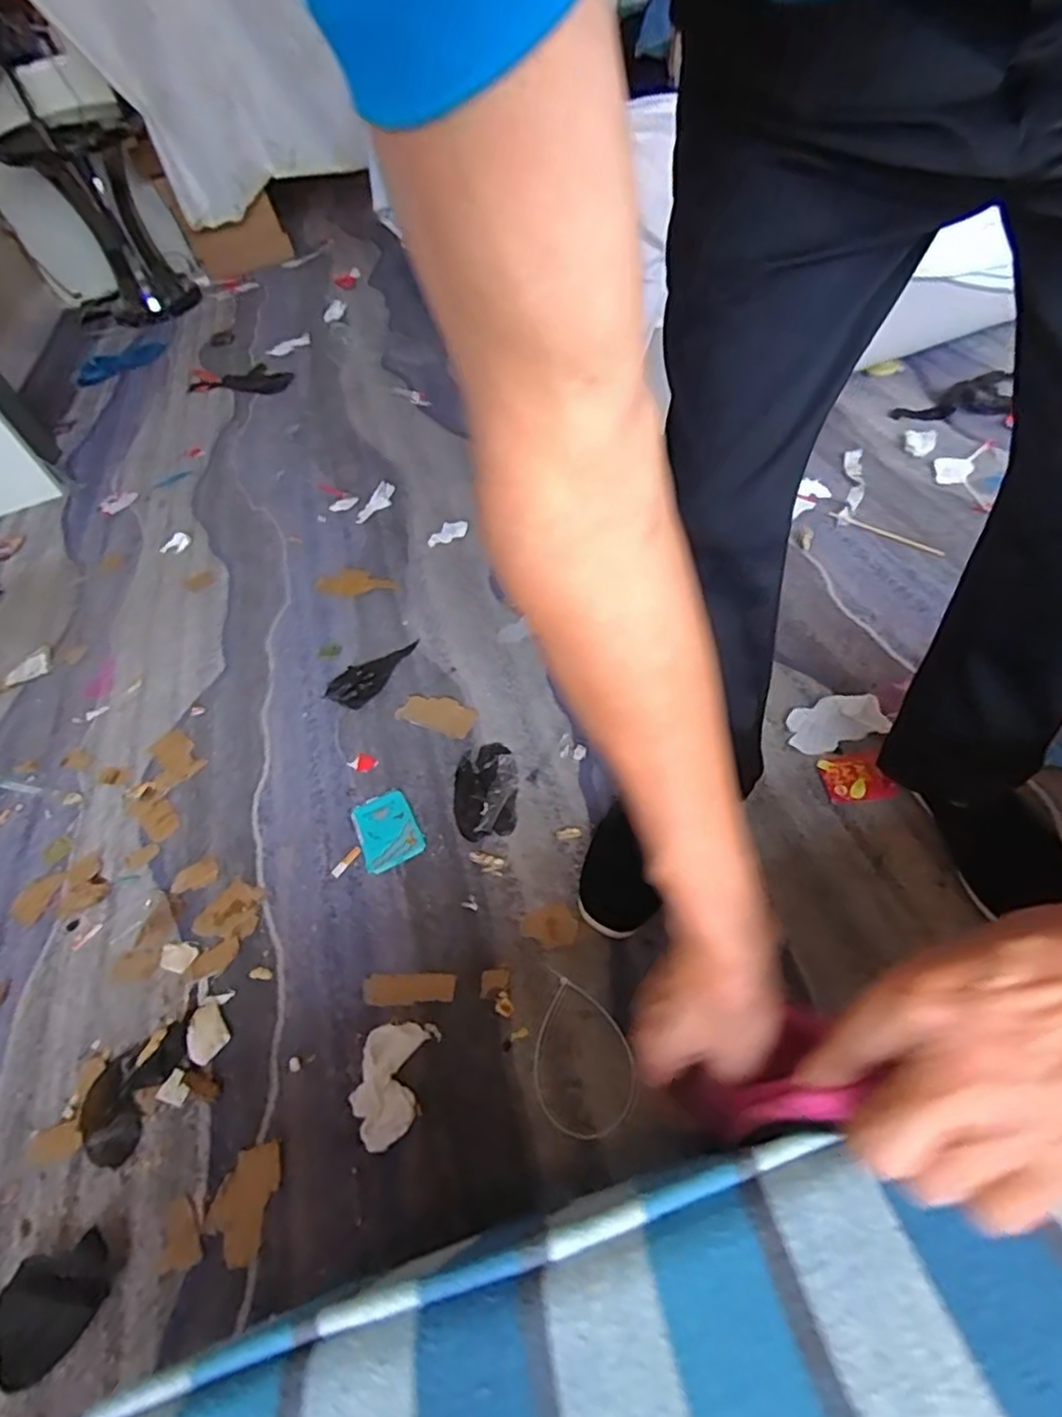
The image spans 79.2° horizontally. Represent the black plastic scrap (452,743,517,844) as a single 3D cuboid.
[{"bbox_3d":[-0.061,0.108,0.862,0.083,0.009,0.142,-10,50,5],"label":"black plastic scrap"}]

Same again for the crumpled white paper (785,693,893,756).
[{"bbox_3d":[0.395,0.018,0.833,0.116,0.025,0.070,-14,50,2],"label":"crumpled white paper"}]

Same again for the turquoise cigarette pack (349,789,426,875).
[{"bbox_3d":[-0.190,0.157,0.843,0.077,0.014,0.107,-27,51,-9],"label":"turquoise cigarette pack"}]

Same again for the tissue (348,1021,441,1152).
[{"bbox_3d":[-0.143,0.371,0.644,0.068,0.021,0.113,5,53,17],"label":"tissue"}]

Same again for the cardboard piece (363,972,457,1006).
[{"bbox_3d":[-0.136,0.310,0.713,0.104,0.007,0.034,-7,51,7],"label":"cardboard piece"}]

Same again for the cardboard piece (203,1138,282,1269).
[{"bbox_3d":[-0.266,0.452,0.593,0.056,0.015,0.090,0,52,6],"label":"cardboard piece"}]

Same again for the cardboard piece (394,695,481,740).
[{"bbox_3d":[-0.140,0.006,0.963,0.122,0.005,0.061,16,57,24],"label":"cardboard piece"}]

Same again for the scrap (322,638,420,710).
[{"bbox_3d":[-0.259,-0.064,1.039,0.079,0.006,0.158,19,58,26],"label":"scrap"}]

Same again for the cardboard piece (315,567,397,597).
[{"bbox_3d":[-0.323,-0.235,1.200,0.158,0.008,0.077,8,54,19],"label":"cardboard piece"}]

